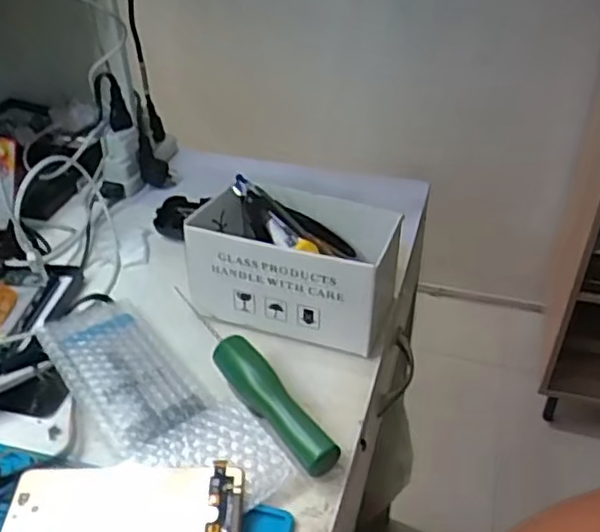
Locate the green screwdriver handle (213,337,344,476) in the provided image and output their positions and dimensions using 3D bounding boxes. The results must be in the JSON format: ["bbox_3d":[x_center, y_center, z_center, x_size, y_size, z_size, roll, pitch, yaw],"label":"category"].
[{"bbox_3d":[-0.022,0.106,0.509,0.029,0.029,0.137,-24,44,-28],"label":"green screwdriver handle"}]

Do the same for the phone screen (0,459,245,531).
[{"bbox_3d":[-0.118,0.166,0.441,0.156,0.008,0.074,-2,41,2],"label":"phone screen"}]

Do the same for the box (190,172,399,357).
[{"bbox_3d":[-0.010,0.001,0.598,0.181,0.098,0.088,14,40,16],"label":"box"}]

